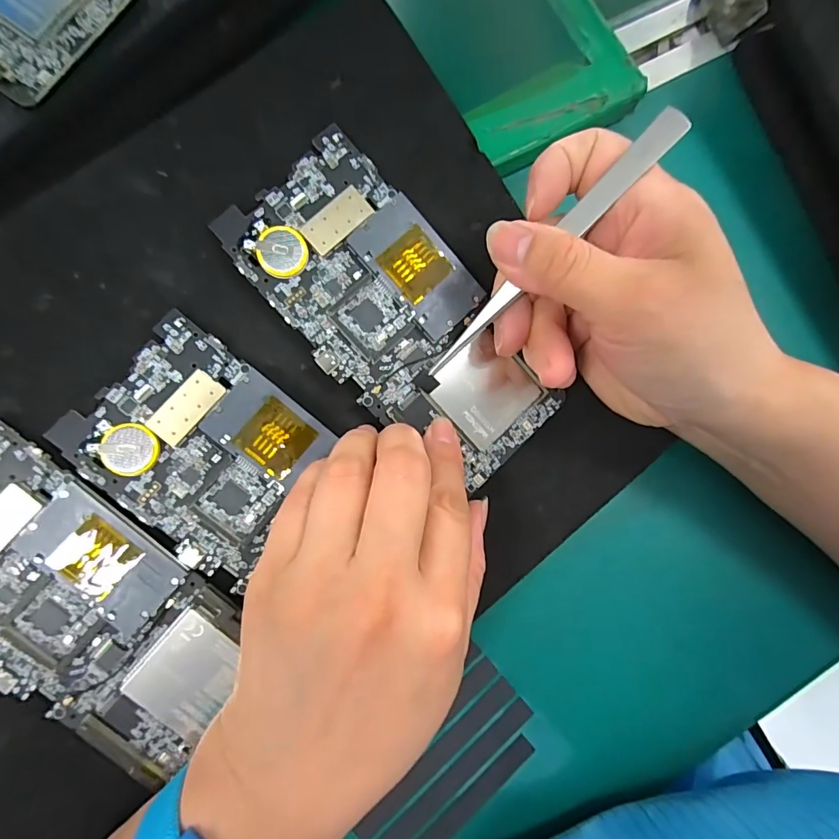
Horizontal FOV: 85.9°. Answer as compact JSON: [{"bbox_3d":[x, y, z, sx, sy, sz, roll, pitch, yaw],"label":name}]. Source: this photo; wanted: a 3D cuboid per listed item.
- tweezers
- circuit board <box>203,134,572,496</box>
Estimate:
[{"bbox_3d":[0.048,-0.063,0.172,0.011,0.005,0.124,46,105,2],"label":"tweezers"},{"bbox_3d":[-0.007,-0.043,0.195,0.152,0.009,0.072,46,81,-8],"label":"circuit board"}]

